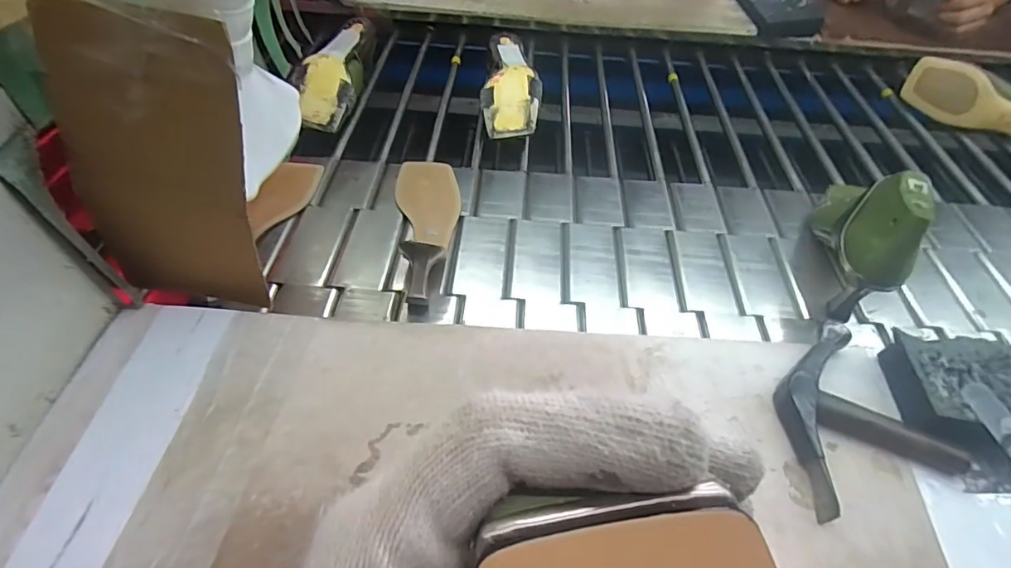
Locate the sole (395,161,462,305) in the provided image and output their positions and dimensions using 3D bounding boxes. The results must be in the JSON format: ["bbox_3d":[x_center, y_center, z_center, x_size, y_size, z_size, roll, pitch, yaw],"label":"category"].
[{"bbox_3d":[-0.086,-0.082,0.582,0.074,0.052,0.239,-5,50,-8],"label":"sole"}]

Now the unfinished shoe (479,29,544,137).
[{"bbox_3d":[0.009,-0.298,0.764,0.087,0.063,0.228,3,49,-2],"label":"unfinished shoe"}]

